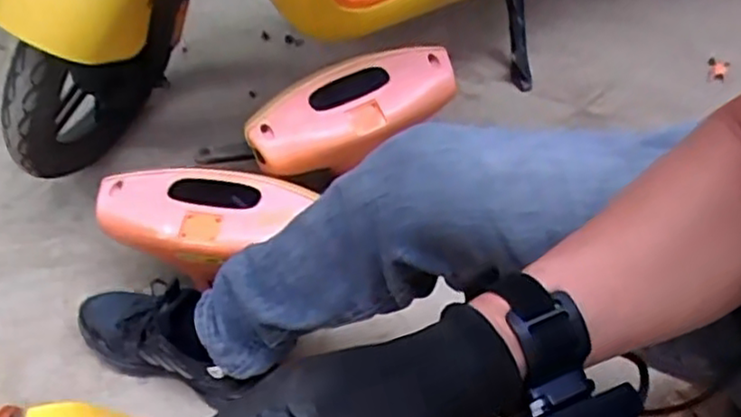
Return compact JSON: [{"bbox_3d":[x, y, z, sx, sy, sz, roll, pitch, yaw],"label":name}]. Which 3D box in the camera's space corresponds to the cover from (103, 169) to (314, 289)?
[{"bbox_3d":[-0.212,0.016,0.892,0.277,0.082,0.137,-3,53,-1],"label":"cover"}]

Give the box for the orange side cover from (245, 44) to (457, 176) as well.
[{"bbox_3d":[-0.022,-0.132,0.978,0.293,0.104,0.107,-28,57,-19],"label":"orange side cover"}]

